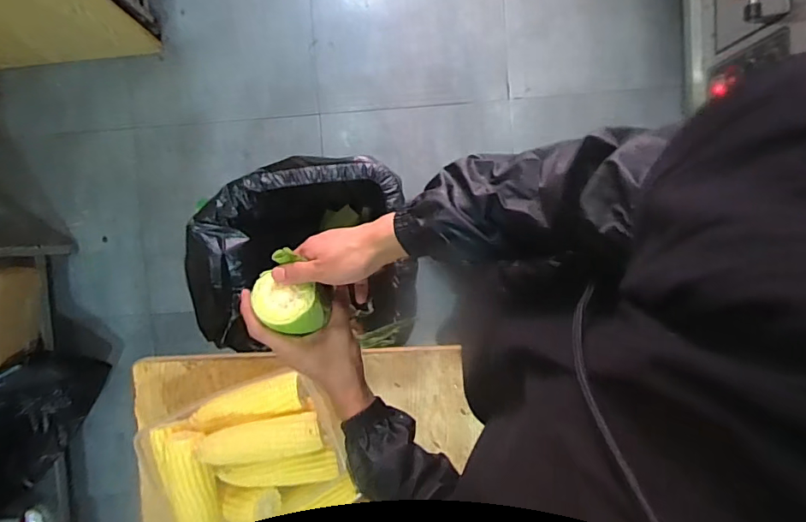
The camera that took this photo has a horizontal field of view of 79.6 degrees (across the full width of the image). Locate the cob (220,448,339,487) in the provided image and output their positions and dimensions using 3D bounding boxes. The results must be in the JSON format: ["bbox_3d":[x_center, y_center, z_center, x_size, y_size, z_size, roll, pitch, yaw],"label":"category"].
[{"bbox_3d":[-0.183,0.306,0.715,0.167,0.044,0.052,-1,94,1],"label":"cob"}]

